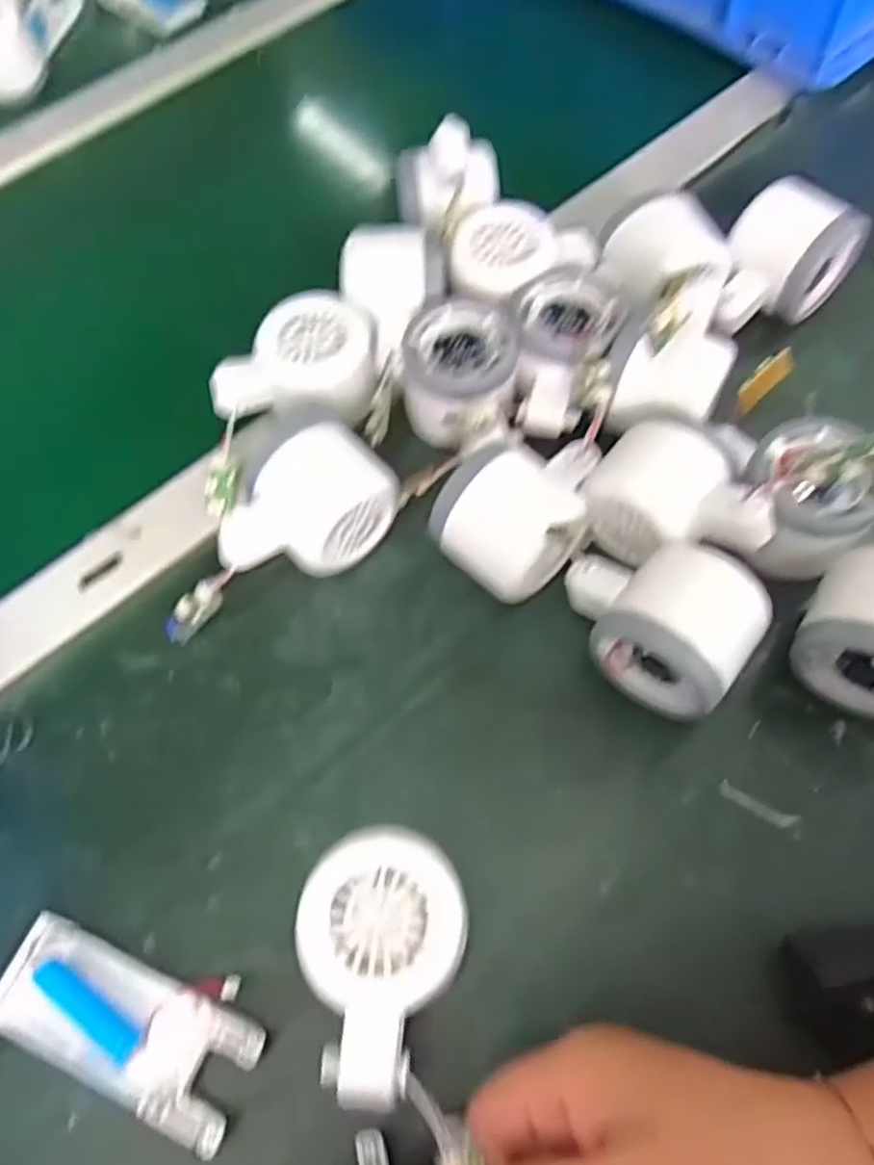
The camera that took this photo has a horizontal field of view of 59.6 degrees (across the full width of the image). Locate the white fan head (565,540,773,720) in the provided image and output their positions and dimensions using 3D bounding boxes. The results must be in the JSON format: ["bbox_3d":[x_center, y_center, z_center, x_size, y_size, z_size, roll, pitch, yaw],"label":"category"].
[{"bbox_3d":[0.097,0.013,0.334,0.083,0.056,0.063,37,71,19],"label":"white fan head"}]

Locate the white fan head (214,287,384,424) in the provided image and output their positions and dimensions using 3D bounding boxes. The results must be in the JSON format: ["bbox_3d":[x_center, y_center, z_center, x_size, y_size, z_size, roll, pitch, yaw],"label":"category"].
[{"bbox_3d":[-0.075,-0.112,0.404,0.086,0.047,0.057,-8,64,-1],"label":"white fan head"}]

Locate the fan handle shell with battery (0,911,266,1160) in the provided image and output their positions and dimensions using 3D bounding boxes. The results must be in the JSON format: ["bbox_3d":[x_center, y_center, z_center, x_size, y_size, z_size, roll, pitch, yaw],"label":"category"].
[{"bbox_3d":[-0.119,0.168,0.294,0.103,0.013,0.050,21,67,13],"label":"fan handle shell with battery"}]

